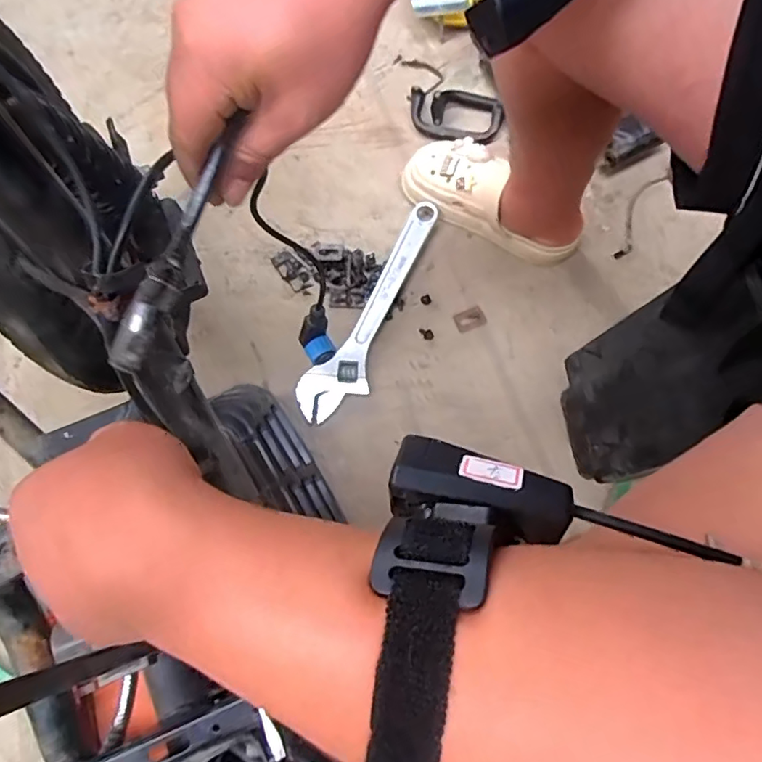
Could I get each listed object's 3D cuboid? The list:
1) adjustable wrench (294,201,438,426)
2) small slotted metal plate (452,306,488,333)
[{"bbox_3d":[-0.003,-0.096,0.771,0.077,0.029,0.349,30,76,7],"label":"adjustable wrench"},{"bbox_3d":[0.125,-0.087,0.775,0.043,0.004,0.031,-23,76,-7],"label":"small slotted metal plate"}]

